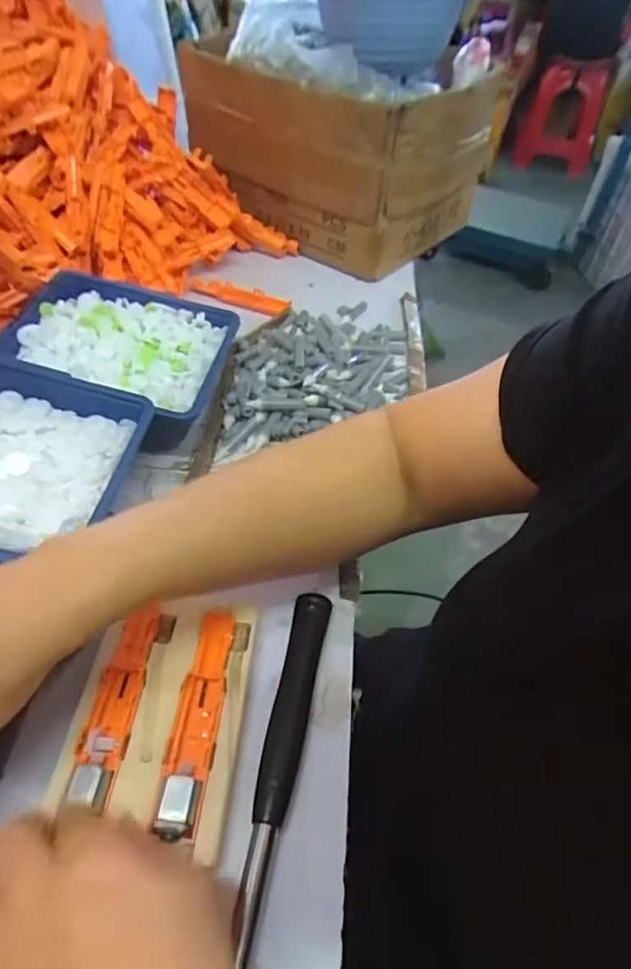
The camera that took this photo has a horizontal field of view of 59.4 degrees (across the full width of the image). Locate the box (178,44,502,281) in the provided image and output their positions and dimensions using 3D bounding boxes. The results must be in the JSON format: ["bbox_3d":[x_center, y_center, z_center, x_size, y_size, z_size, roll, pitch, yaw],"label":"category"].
[{"bbox_3d":[0.013,-0.429,0.686,0.344,0.162,0.231,37,57,22],"label":"box"}]

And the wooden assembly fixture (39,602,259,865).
[{"bbox_3d":[-0.084,0.122,0.307,0.087,0.026,0.123,7,50,0],"label":"wooden assembly fixture"}]

